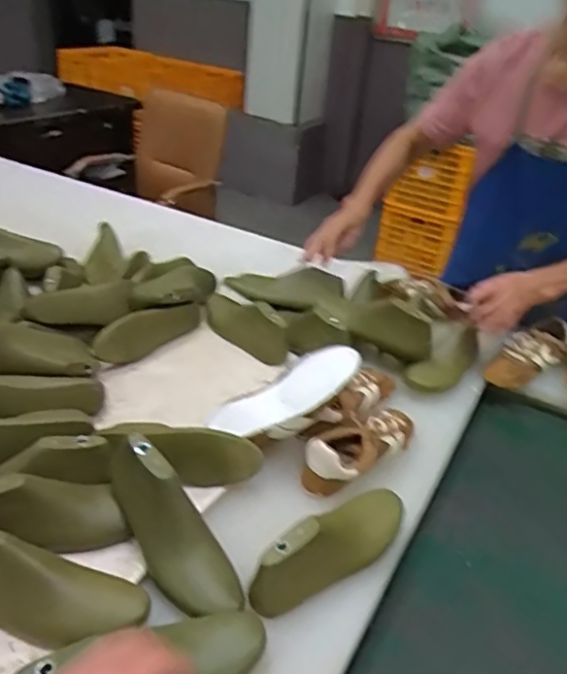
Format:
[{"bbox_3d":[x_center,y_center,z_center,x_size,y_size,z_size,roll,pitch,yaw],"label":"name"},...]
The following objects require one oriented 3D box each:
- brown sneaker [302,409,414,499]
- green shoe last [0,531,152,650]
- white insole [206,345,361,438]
[{"bbox_3d":[0.110,0.152,0.860,0.086,0.060,0.203,31,39,35],"label":"brown sneaker"},{"bbox_3d":[-0.250,0.255,0.609,0.222,0.074,0.073,6,31,-1],"label":"green shoe last"},{"bbox_3d":[0.006,0.080,0.850,0.224,0.027,0.069,-28,39,-8],"label":"white insole"}]

